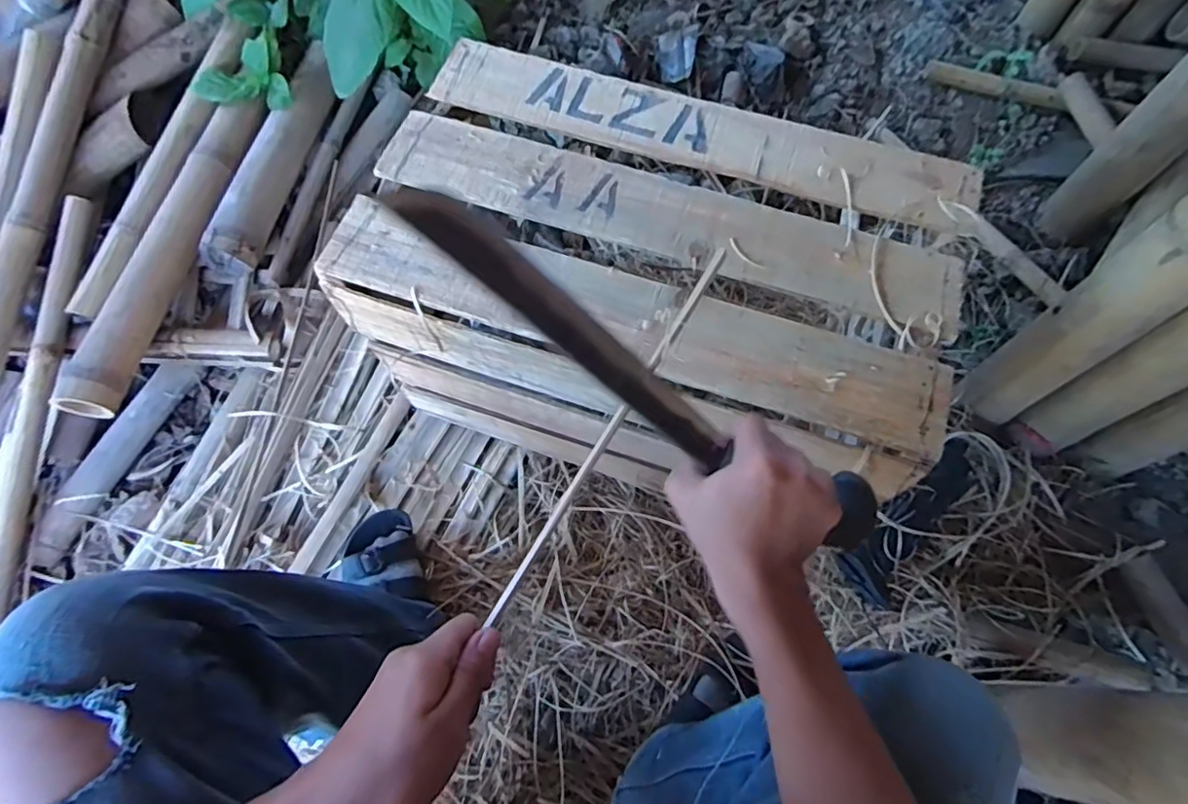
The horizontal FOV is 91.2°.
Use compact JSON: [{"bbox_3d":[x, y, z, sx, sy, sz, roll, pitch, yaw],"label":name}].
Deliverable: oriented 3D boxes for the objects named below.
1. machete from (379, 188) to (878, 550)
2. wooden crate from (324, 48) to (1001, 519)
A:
[{"bbox_3d":[0.042,-0.013,0.393,0.395,0.021,0.056,35,70,-12],"label":"machete"},{"bbox_3d":[0.056,-0.128,0.707,0.577,0.320,0.356,19,68,6],"label":"wooden crate"}]

